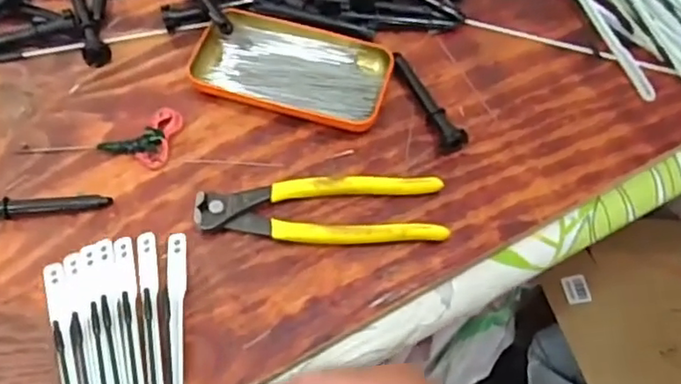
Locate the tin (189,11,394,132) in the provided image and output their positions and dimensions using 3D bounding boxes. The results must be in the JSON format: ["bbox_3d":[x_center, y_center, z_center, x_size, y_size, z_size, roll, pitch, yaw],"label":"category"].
[{"bbox_3d":[-0.033,-0.095,0.464,0.140,0.014,0.077,16,62,6],"label":"tin"}]

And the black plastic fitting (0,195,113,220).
[{"bbox_3d":[-0.199,0.007,0.404,0.091,0.018,0.016,-9,63,-8],"label":"black plastic fitting"}]

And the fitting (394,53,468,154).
[{"bbox_3d":[0.065,-0.070,0.463,0.015,0.018,0.092,-20,65,-13],"label":"fitting"}]

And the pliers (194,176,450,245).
[{"bbox_3d":[-0.012,0.013,0.416,0.162,0.017,0.047,-1,62,-4],"label":"pliers"}]

